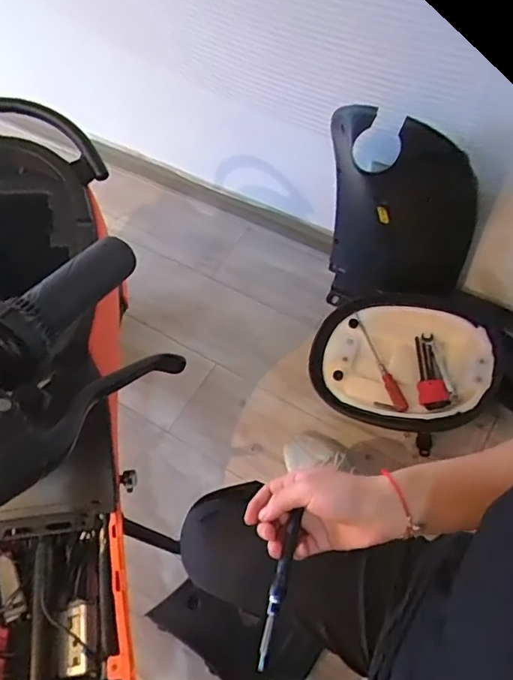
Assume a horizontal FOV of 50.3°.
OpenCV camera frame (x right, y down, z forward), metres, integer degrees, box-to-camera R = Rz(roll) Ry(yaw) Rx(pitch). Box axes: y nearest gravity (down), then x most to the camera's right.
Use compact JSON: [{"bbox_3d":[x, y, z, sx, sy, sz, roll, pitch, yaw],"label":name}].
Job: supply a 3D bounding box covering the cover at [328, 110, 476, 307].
[{"bbox_3d":[0.267,-0.232,1.105,0.289,0.639,0.235,27,86,16],"label":"cover"}]

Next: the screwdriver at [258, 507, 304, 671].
[{"bbox_3d":[0.021,0.210,0.474,0.012,0.015,0.133,13,48,9],"label":"screwdriver"}]

